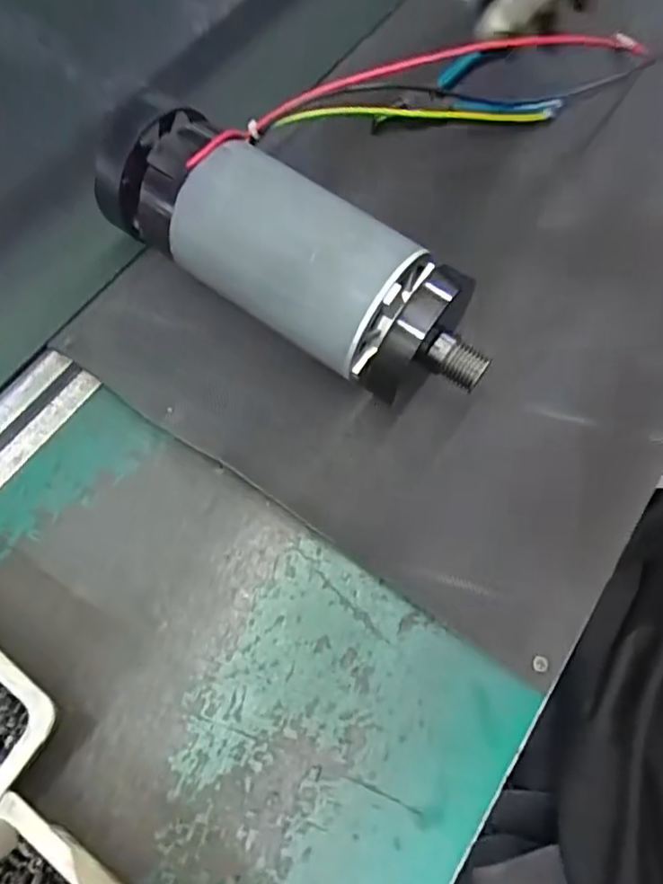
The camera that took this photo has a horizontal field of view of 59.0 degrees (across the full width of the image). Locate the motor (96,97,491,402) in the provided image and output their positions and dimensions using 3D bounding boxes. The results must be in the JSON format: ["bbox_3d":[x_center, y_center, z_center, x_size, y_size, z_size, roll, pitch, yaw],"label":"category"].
[{"bbox_3d":[-0.022,-0.103,0.339,0.247,0.080,0.077,34,70,12],"label":"motor"}]

